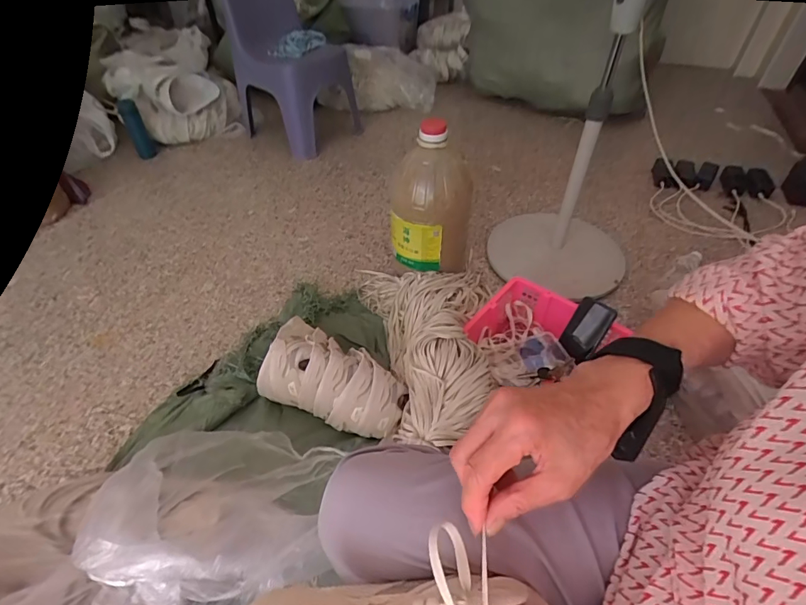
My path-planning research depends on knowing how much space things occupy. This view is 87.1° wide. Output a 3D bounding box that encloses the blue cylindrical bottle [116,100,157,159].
[{"bbox_3d":[-0.905,-0.590,1.447,0.061,0.209,0.070,-25,52,-22],"label":"blue cylindrical bottle"}]

